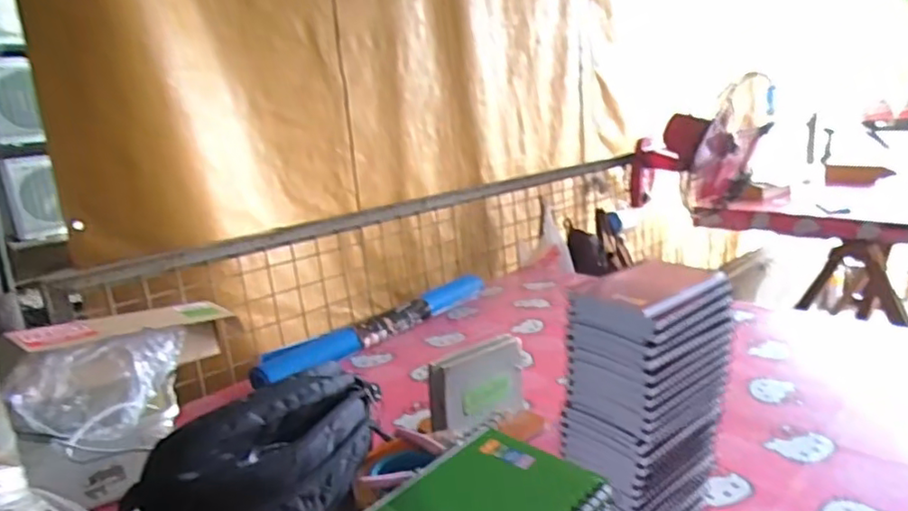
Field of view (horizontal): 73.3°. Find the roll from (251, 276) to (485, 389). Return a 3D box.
[{"bbox_3d":[-0.135,0.139,1.244,0.075,0.048,0.591,9,20,42],"label":"roll"}]

